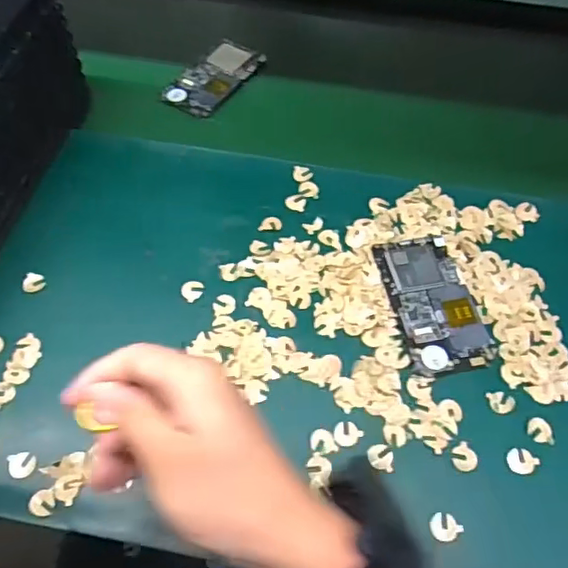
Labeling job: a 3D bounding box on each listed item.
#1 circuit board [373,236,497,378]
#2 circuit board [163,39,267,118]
[{"bbox_3d":[0.122,0.014,0.469,0.067,0.005,0.123,-11,60,-7],"label":"circuit board"},{"bbox_3d":[-0.078,-0.232,0.638,0.061,0.011,0.117,29,63,16],"label":"circuit board"}]

